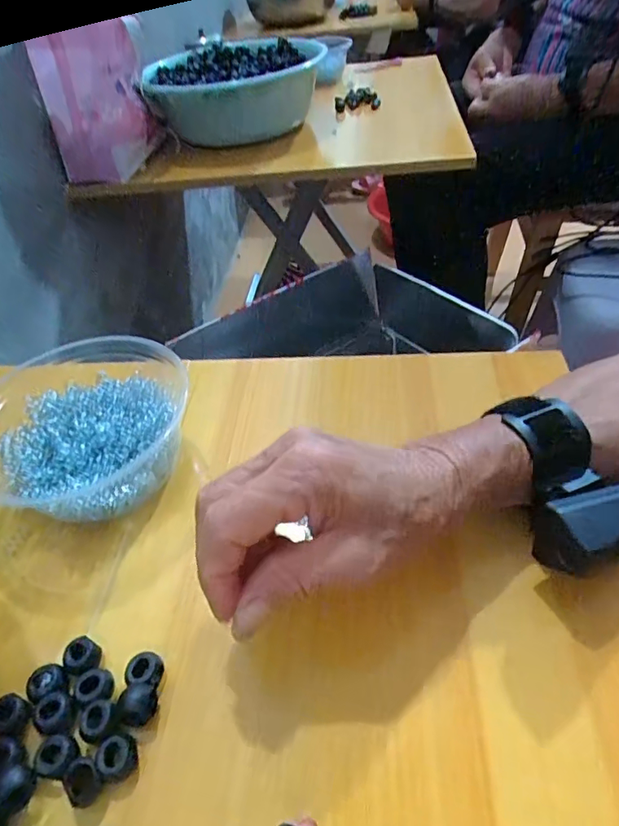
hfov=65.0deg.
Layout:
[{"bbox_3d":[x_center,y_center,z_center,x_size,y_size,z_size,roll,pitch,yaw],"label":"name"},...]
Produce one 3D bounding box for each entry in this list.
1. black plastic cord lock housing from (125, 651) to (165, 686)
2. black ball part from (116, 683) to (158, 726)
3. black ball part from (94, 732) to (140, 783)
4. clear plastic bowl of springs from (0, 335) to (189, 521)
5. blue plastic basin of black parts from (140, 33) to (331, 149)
[{"bbox_3d":[-0.080,0.125,0.237,0.016,0.011,0.015,-3,46,3],"label":"black plastic cord lock housing"},{"bbox_3d":[-0.079,0.137,0.227,0.016,0.014,0.016,-3,46,3],"label":"black ball part"},{"bbox_3d":[-0.084,0.152,0.214,0.014,0.017,0.015,-3,46,3],"label":"black ball part"},{"bbox_3d":[-0.143,0.012,0.325,0.131,0.056,0.126,12,49,17],"label":"clear plastic bowl of springs"},{"bbox_3d":[-0.118,-0.546,0.832,0.259,0.105,0.247,4,47,10],"label":"blue plastic basin of black parts"}]

